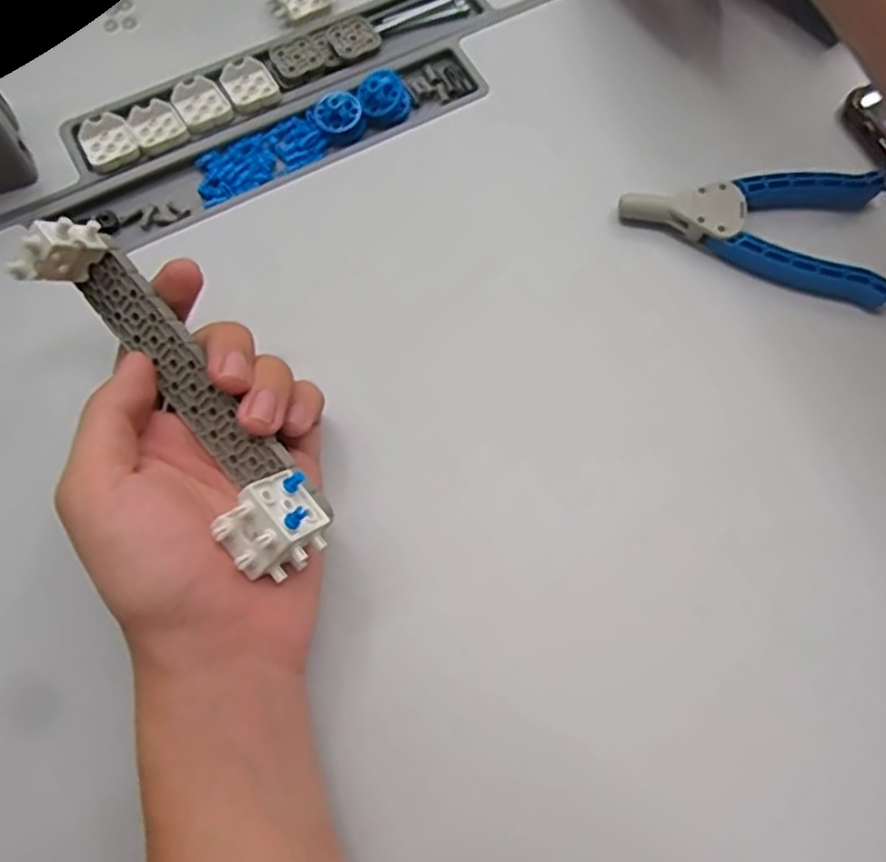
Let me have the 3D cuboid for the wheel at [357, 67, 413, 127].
[{"bbox_3d":[-0.030,-0.176,0.377,0.026,0.016,0.020,-1,71,-2],"label":"wheel"}]

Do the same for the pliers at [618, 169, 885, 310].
[{"bbox_3d":[0.154,-0.099,0.353,0.129,0.017,0.068,7,71,1],"label":"pliers"}]

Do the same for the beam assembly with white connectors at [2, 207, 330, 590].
[{"bbox_3d":[-0.099,-0.014,0.265,0.033,0.039,0.154,-37,78,-13],"label":"beam assembly with white connectors"}]

